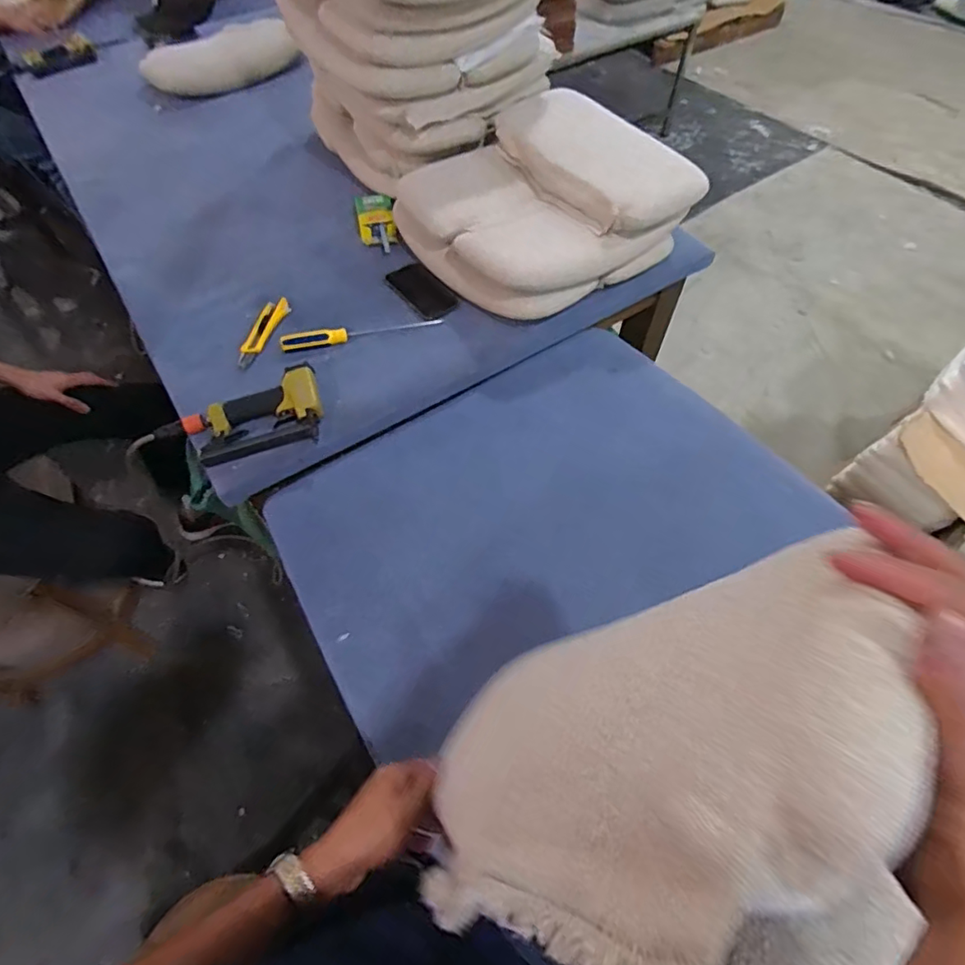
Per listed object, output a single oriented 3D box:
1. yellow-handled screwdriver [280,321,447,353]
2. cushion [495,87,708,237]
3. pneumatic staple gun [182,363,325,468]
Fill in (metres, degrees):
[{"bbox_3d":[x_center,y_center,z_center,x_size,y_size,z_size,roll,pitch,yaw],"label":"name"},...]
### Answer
[{"bbox_3d":[-0.218,-0.275,0.992,0.291,0.024,0.031,-13,58,-8],"label":"yellow-handled screwdriver"},{"bbox_3d":[0.207,-0.622,1.039,0.208,0.085,0.441,-31,62,-18],"label":"cushion"},{"bbox_3d":[-0.367,-0.109,0.876,0.217,0.053,0.127,-16,60,-9],"label":"pneumatic staple gun"}]

